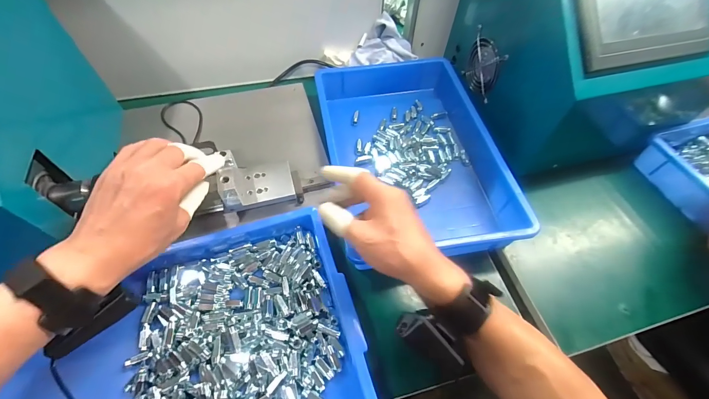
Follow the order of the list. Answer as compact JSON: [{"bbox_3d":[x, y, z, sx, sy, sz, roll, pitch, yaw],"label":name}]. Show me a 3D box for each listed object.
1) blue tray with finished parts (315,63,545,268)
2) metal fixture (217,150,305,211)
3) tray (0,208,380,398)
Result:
[{"bbox_3d":[0.081,-0.085,0.495,0.231,0.059,0.358,-8,57,-7],"label":"blue tray with finished parts"},{"bbox_3d":[-0.121,-0.027,0.416,0.098,0.057,0.066,-13,59,-12],"label":"metal fixture"},{"bbox_3d":[-0.200,0.186,0.329,0.413,0.053,0.282,-14,59,-12],"label":"tray"}]

